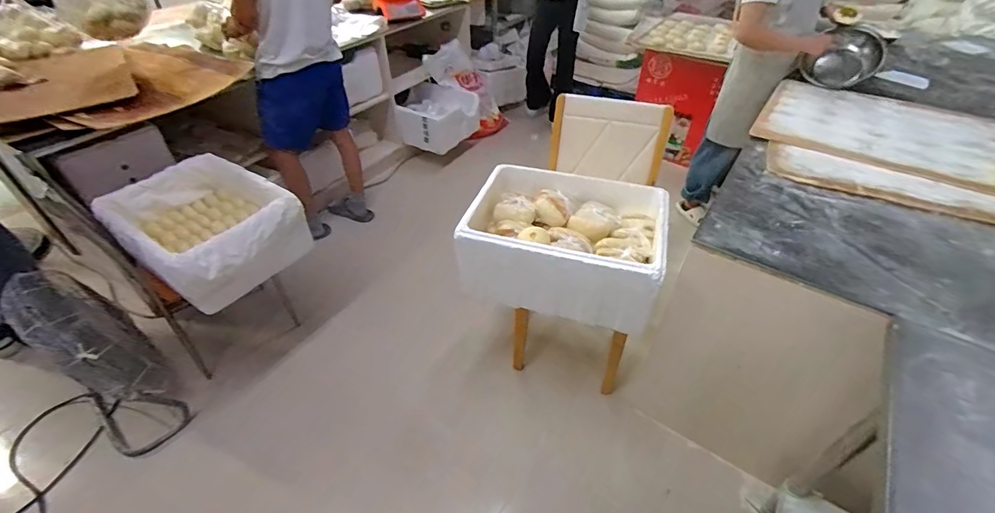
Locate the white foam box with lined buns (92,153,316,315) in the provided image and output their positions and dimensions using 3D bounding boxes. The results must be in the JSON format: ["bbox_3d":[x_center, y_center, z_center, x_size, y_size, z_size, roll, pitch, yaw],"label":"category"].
[{"bbox_3d":[-1.033,-0.121,1.544,0.673,0.222,0.475,30,49,28],"label":"white foam box with lined buns"}]

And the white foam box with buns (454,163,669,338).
[{"bbox_3d":[0.212,-0.059,1.413,0.590,0.240,0.457,13,43,13],"label":"white foam box with buns"}]

